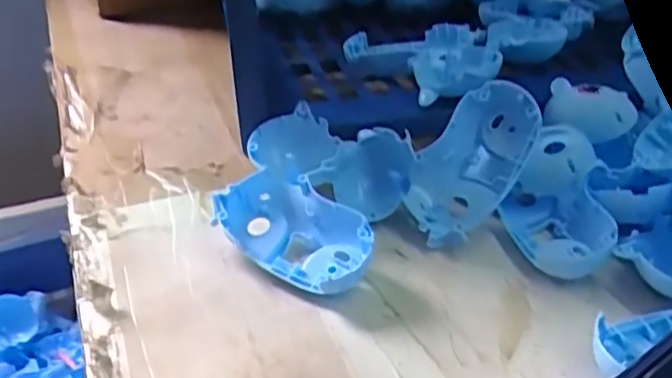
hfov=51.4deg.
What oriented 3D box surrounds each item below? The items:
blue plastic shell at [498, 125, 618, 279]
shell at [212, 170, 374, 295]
[{"bbox_3d":[0.158,0.007,0.499,0.068,0.057,0.108,5,33,8],"label":"blue plastic shell"},{"bbox_3d":[-0.030,0.030,0.484,0.067,0.036,0.120,-24,40,-32],"label":"shell"}]

